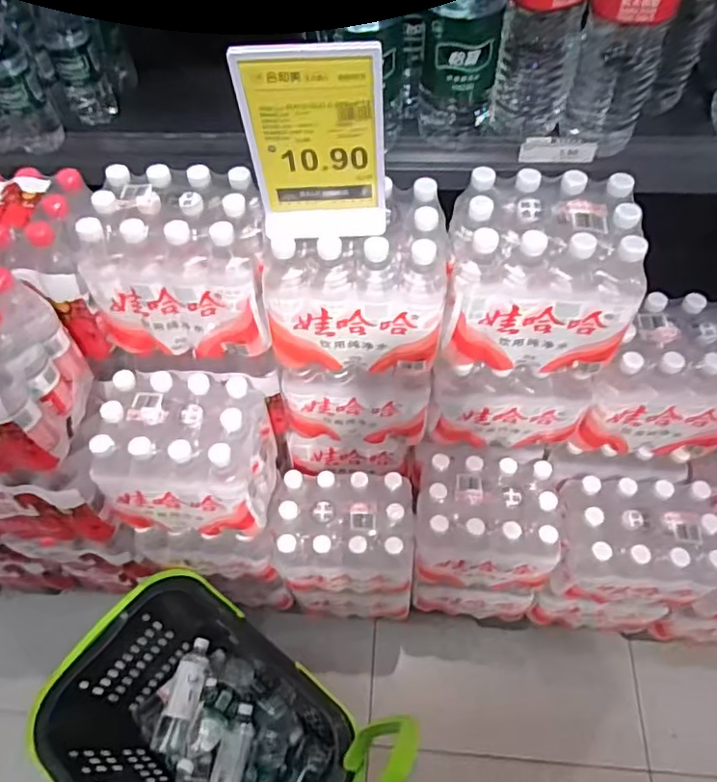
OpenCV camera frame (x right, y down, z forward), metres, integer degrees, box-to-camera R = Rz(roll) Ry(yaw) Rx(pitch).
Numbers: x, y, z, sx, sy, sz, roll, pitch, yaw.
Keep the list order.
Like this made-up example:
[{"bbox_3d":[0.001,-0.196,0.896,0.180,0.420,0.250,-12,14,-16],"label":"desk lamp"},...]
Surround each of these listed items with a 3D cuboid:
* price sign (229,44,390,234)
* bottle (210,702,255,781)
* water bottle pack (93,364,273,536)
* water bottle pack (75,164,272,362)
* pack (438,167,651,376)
[{"bbox_3d":[-0.048,-0.274,0.673,0.152,0.232,0.036,-2,56,3],"label":"price sign"},{"bbox_3d":[-0.259,0.770,1.217,0.066,0.053,0.226,11,72,11],"label":"bottle"},{"bbox_3d":[-0.273,0.097,0.956,0.242,0.211,0.189,5,57,7],"label":"water bottle pack"},{"bbox_3d":[-0.255,-0.184,0.881,0.250,0.228,0.168,2,56,5],"label":"water bottle pack"},{"bbox_3d":[0.251,-0.160,0.831,0.231,0.221,0.169,3,57,6],"label":"pack"}]

